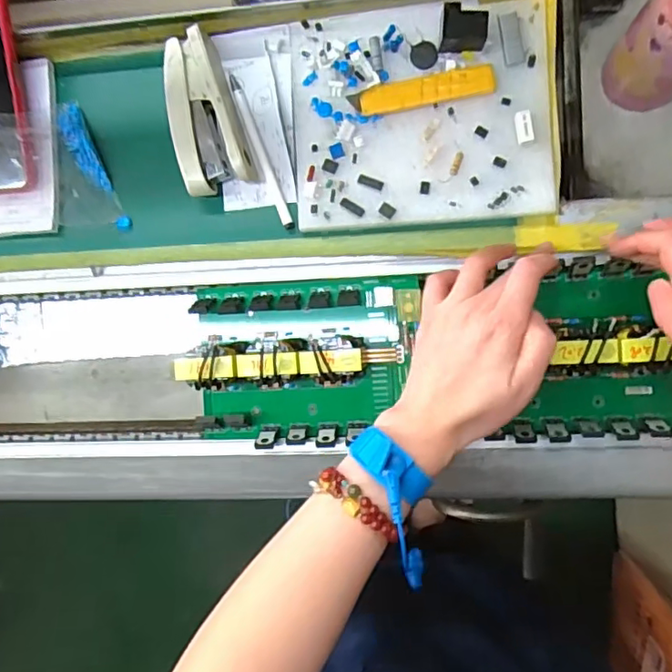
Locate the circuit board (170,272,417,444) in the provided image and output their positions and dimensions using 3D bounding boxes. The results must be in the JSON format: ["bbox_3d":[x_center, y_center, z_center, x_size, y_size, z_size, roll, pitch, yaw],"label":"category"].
[{"bbox_3d":[-0.027,0.020,0.428,0.168,0.062,0.123,-1,92,7],"label":"circuit board"}]

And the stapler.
[{"bbox_3d":[-0.102,-0.166,0.431,0.052,0.025,0.113,-19,90,7],"label":"stapler"}]

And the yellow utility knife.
[{"bbox_3d":[0.063,-0.178,0.414,0.103,0.011,0.021,-8,91,7],"label":"yellow utility knife"}]

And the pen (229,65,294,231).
[{"bbox_3d":[-0.059,-0.143,0.438,0.009,0.011,0.131,-22,89,7],"label":"pen"}]

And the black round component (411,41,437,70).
[{"bbox_3d":[0.064,-0.206,0.416,0.019,0.004,0.019,0,92,7],"label":"black round component"}]

